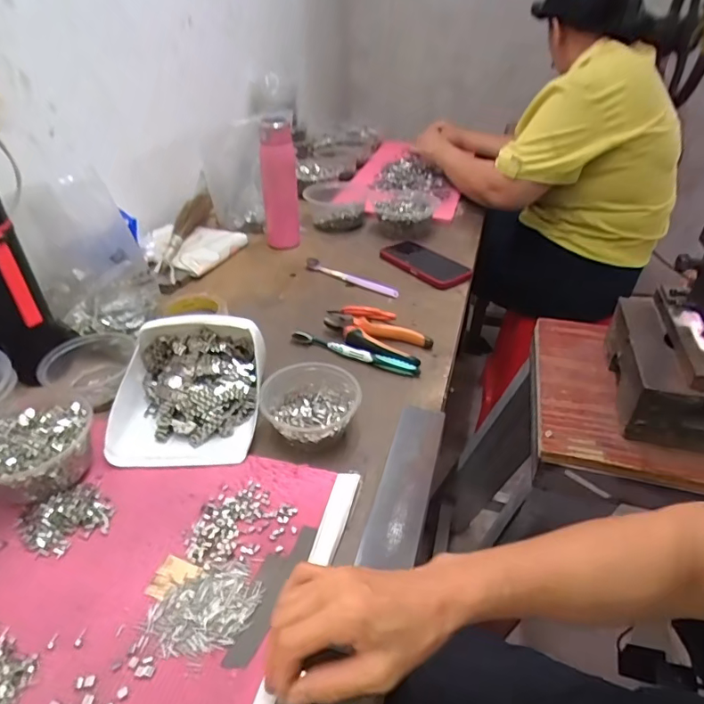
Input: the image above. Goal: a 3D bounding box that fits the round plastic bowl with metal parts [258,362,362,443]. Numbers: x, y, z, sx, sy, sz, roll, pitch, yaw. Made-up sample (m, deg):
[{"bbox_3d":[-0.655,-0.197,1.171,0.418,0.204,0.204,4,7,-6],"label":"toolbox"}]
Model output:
[{"bbox_3d":[-0.045,0.060,0.544,0.106,0.047,0.101,-2,37,-3],"label":"round plastic bowl with metal parts"}]

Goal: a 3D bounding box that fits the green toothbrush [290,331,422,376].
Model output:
[{"bbox_3d":[0.001,-0.001,0.660,0.179,0.017,0.014,16,39,21],"label":"green toothbrush"}]

